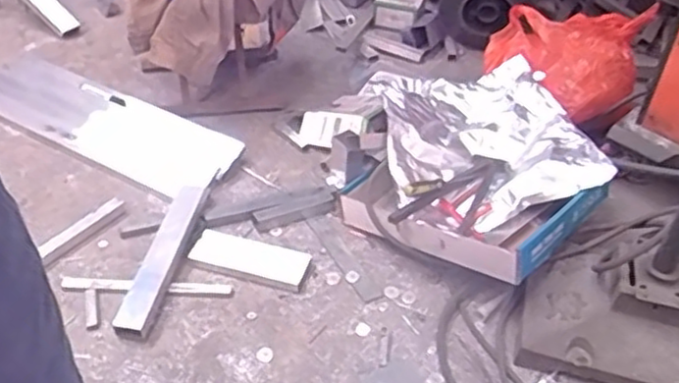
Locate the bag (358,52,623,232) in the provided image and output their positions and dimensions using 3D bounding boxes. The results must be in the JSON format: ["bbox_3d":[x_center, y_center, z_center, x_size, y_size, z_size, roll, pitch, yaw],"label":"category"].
[{"bbox_3d":[0.284,-0.118,1.456,0.376,0.108,0.451,-6,41,-9],"label":"bag"}]

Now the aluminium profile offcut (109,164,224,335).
[{"bbox_3d":[-0.315,0.102,1.299,0.068,0.022,0.391,8,41,6],"label":"aluminium profile offcut"}]

